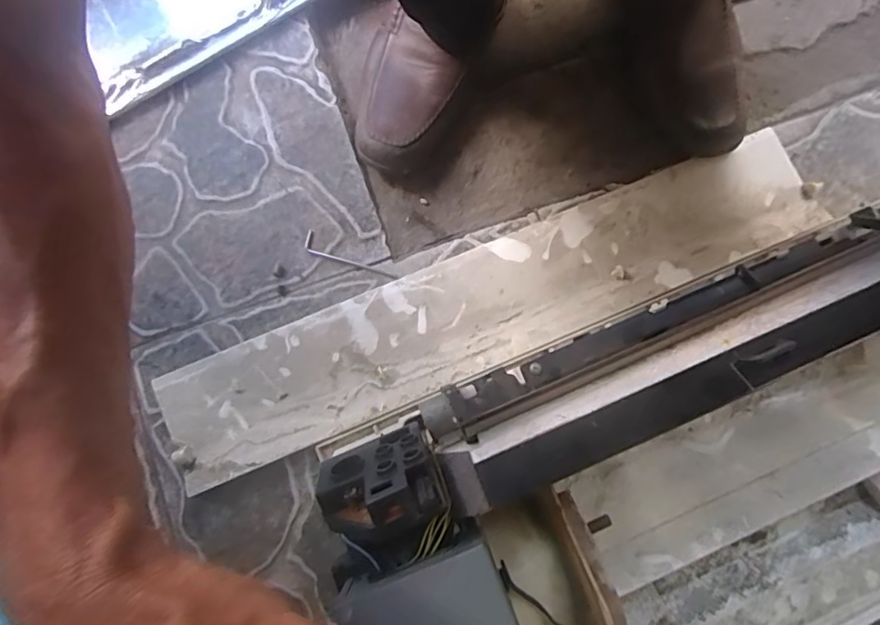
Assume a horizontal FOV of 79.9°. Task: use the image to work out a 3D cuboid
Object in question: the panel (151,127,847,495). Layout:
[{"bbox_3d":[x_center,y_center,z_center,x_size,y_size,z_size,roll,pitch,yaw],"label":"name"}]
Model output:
[{"bbox_3d":[0.049,-0.015,0.474,0.604,0.012,0.123,-22,80,-4],"label":"panel"}]

